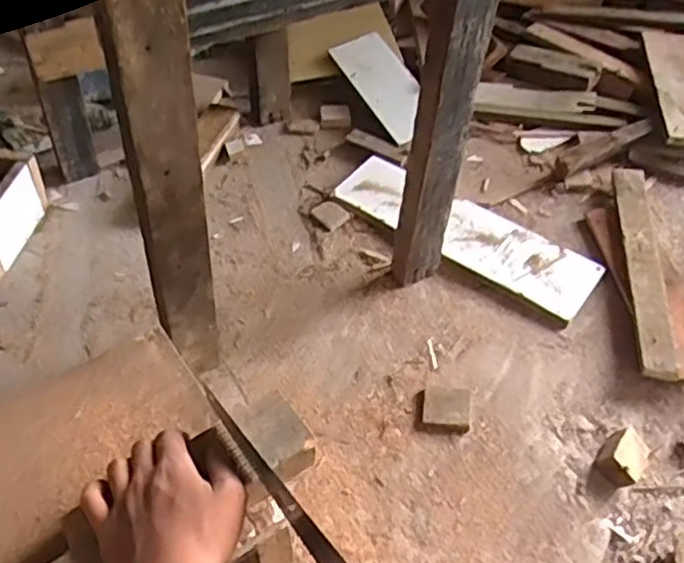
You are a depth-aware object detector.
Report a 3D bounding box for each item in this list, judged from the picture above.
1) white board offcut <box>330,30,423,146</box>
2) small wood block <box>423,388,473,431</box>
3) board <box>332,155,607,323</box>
[{"bbox_3d":[0.076,-0.354,1.241,0.099,0.016,0.245,-34,63,-3],"label":"white board offcut"},{"bbox_3d":[0.127,0.152,0.840,0.056,0.024,0.049,5,48,4],"label":"small wood block"},{"bbox_3d":[0.180,-0.077,1.033,0.398,0.018,0.124,29,58,20],"label":"board"}]

